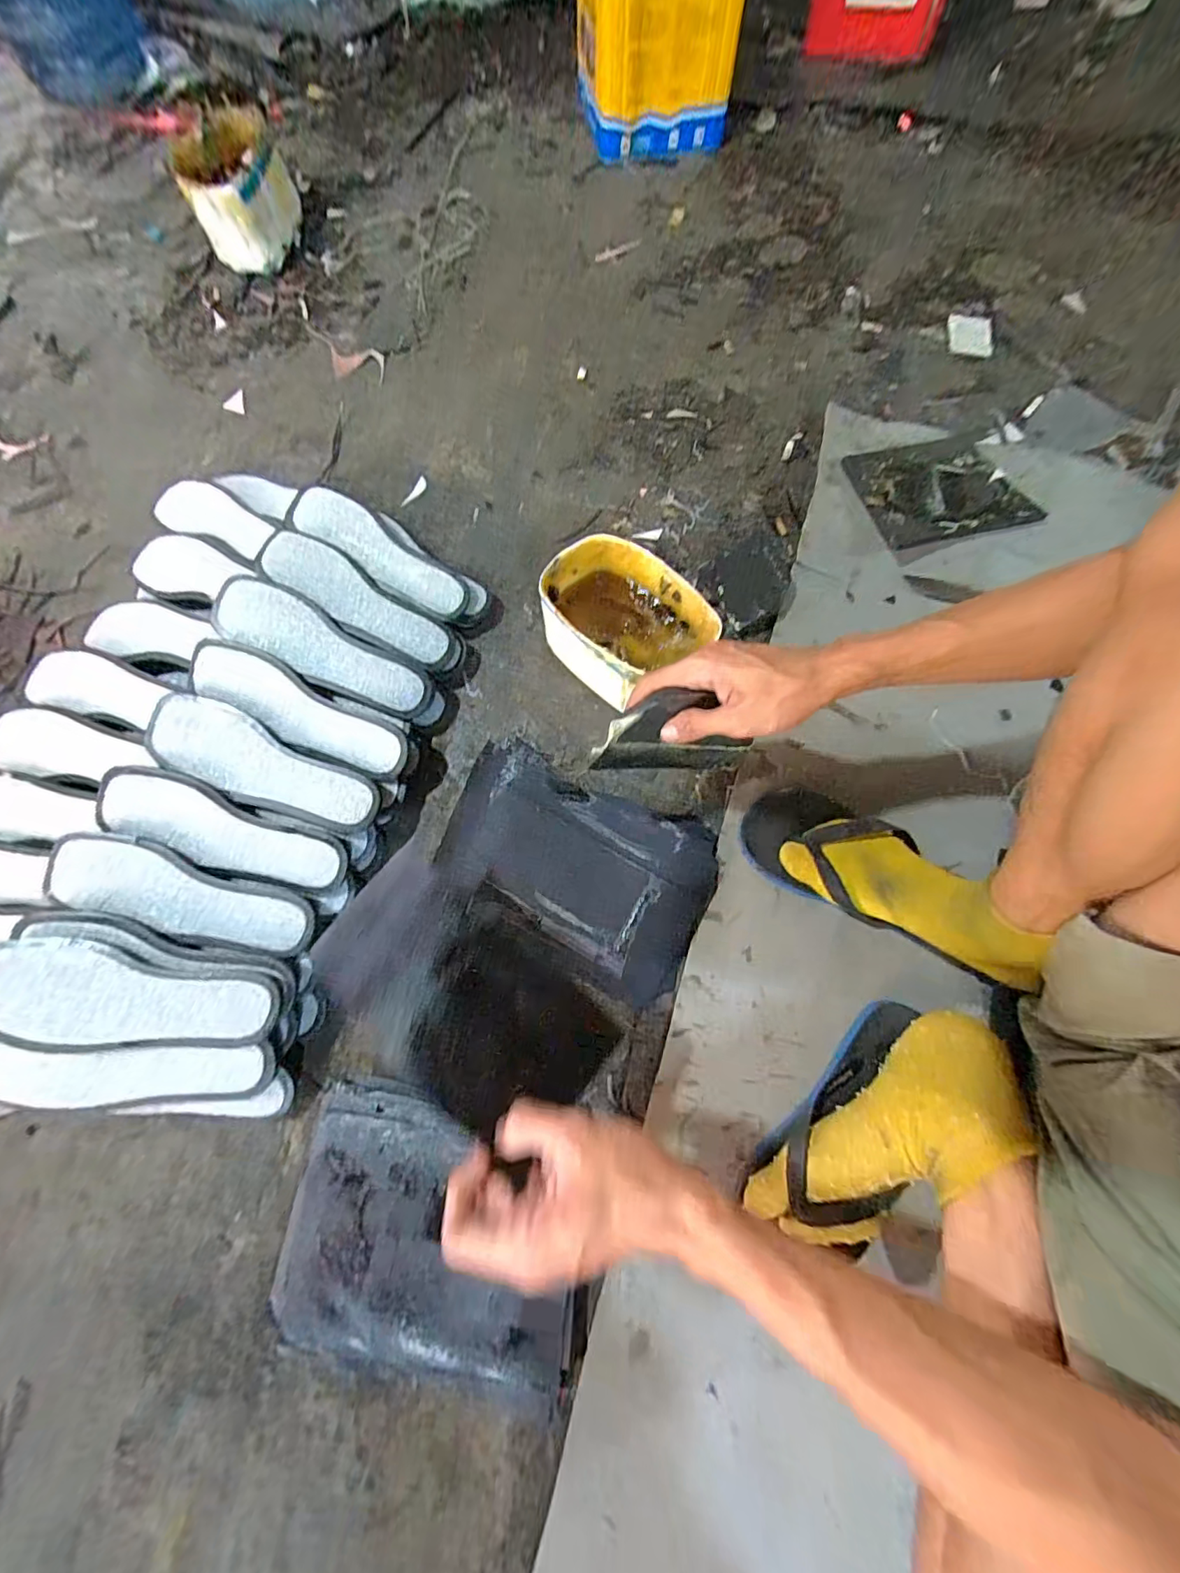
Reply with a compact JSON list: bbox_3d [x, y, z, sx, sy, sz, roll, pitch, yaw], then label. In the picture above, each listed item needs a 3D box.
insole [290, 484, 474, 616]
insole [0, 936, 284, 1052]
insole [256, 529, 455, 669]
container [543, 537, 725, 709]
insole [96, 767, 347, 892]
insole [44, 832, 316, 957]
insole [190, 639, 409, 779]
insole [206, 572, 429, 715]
[{"bbox_3d":[-0.256,-0.283,0.640,0.233,0.025,0.070,34,76,-5],"label":"insole"},{"bbox_3d":[-0.405,0.188,0.466,0.236,0.014,0.082,11,73,-11],"label":"insole"},{"bbox_3d":[-0.268,-0.217,0.615,0.232,0.024,0.076,32,76,-4],"label":"insole"},{"bbox_3d":[0.042,-0.173,0.605,0.124,0.121,0.191,-40,76,-10],"label":"container"},{"bbox_3d":[-0.366,0.046,0.533,0.232,0.008,0.067,23,83,-9],"label":"insole"},{"bbox_3d":[-0.388,0.106,0.510,0.233,0.009,0.068,20,74,-8],"label":"insole"},{"bbox_3d":[-0.305,-0.079,0.562,0.230,0.019,0.066,28,75,-6],"label":"insole"},{"bbox_3d":[-0.292,-0.151,0.585,0.239,0.012,0.075,28,75,-7],"label":"insole"}]

